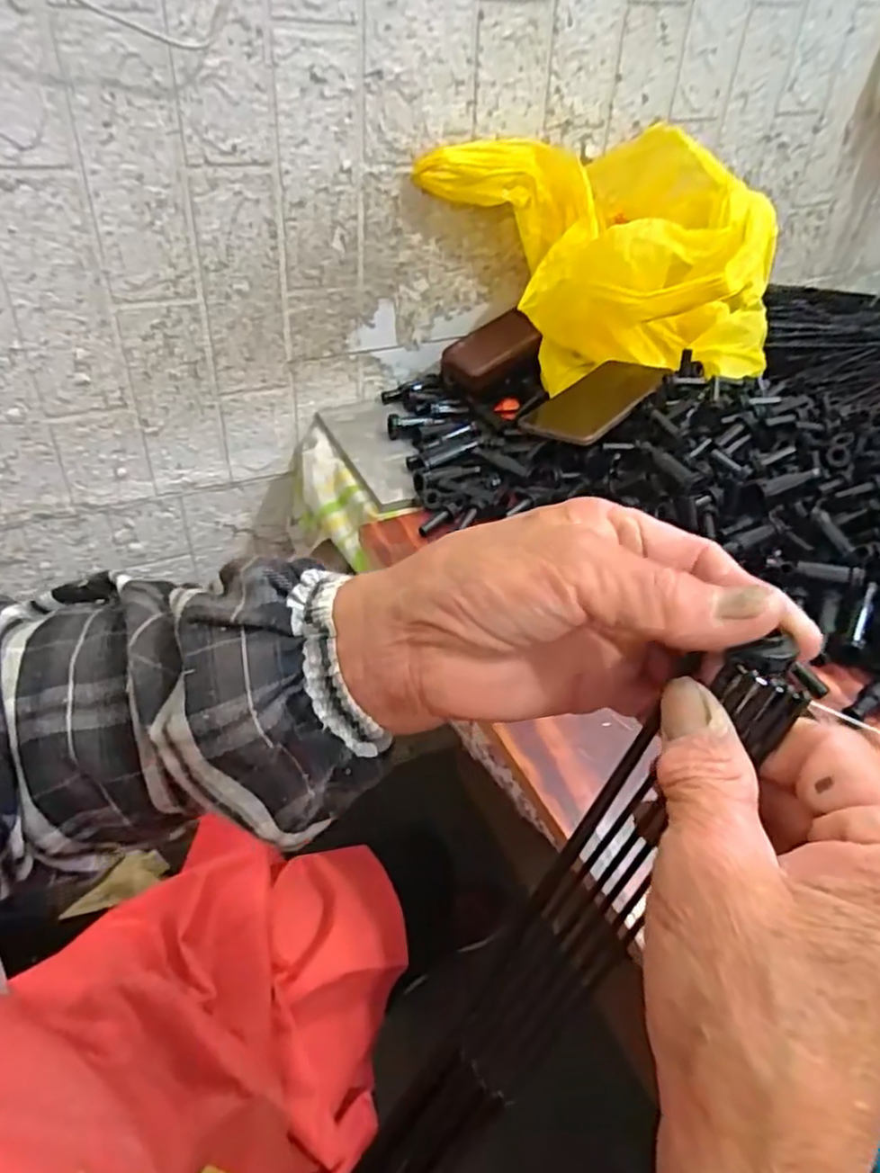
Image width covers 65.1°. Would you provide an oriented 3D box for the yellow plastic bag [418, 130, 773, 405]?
[{"bbox_3d":[0.161,-0.294,0.654,0.315,0.187,0.233,34,49,31],"label":"yellow plastic bag"}]

